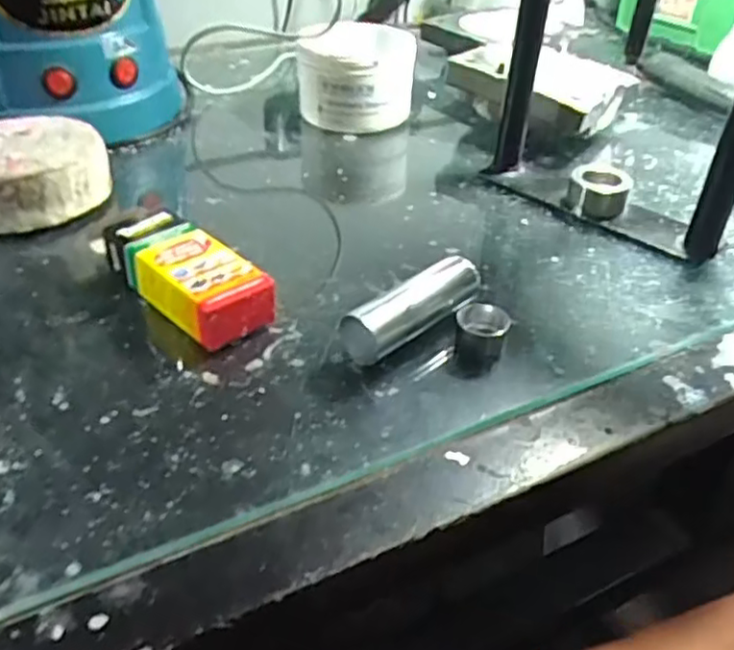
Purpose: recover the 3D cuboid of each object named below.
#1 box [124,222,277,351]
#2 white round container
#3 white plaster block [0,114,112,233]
[{"bbox_3d":[-0.085,-0.021,0.342,0.039,0.027,0.078,-29,47,-34],"label":"box"},{"bbox_3d":[-0.007,-0.202,0.541,0.088,0.064,0.090,1,38,-1],"label":"white round container"},{"bbox_3d":[-0.200,-0.095,0.419,0.077,0.041,0.092,-7,38,-12],"label":"white plaster block"}]

